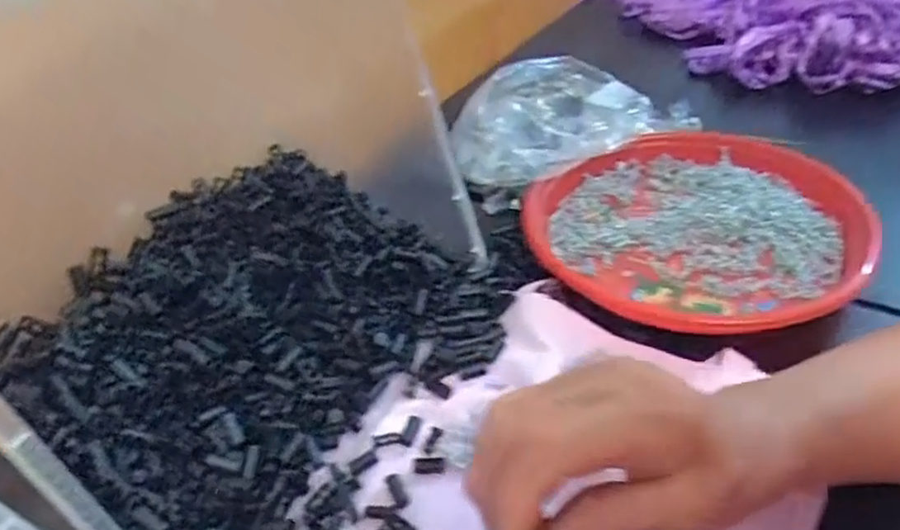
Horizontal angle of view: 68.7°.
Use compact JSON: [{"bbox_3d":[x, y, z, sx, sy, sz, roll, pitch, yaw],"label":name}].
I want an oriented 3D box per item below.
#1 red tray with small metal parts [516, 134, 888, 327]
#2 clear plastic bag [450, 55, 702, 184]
[{"bbox_3d":[0.187,-0.039,0.501,0.244,0.024,0.225,-7,39,2],"label":"red tray with small metal parts"},{"bbox_3d":[0.105,-0.136,0.578,0.221,0.070,0.095,-27,43,-21],"label":"clear plastic bag"}]

